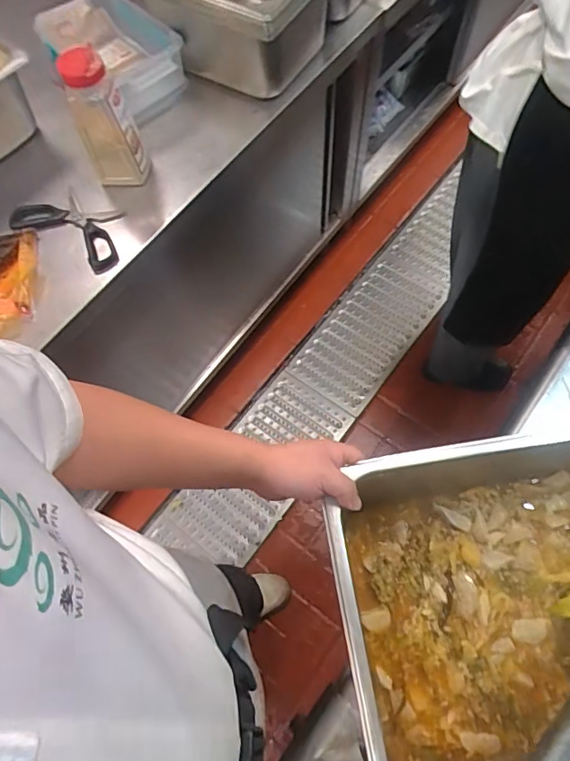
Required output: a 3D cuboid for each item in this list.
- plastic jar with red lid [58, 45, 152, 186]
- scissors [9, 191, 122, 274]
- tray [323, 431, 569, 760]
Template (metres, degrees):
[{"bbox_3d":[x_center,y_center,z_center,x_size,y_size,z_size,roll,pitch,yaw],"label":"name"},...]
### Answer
[{"bbox_3d":[-0.287,-0.406,0.816,0.090,0.242,0.081,-22,67,-7],"label":"plastic jar with red lid"},{"bbox_3d":[-0.357,-0.267,0.852,0.226,0.023,0.117,27,70,14],"label":"scissors"},{"bbox_3d":[0.337,0.226,0.519,0.553,0.134,0.325,-9,66,-1],"label":"tray"}]

